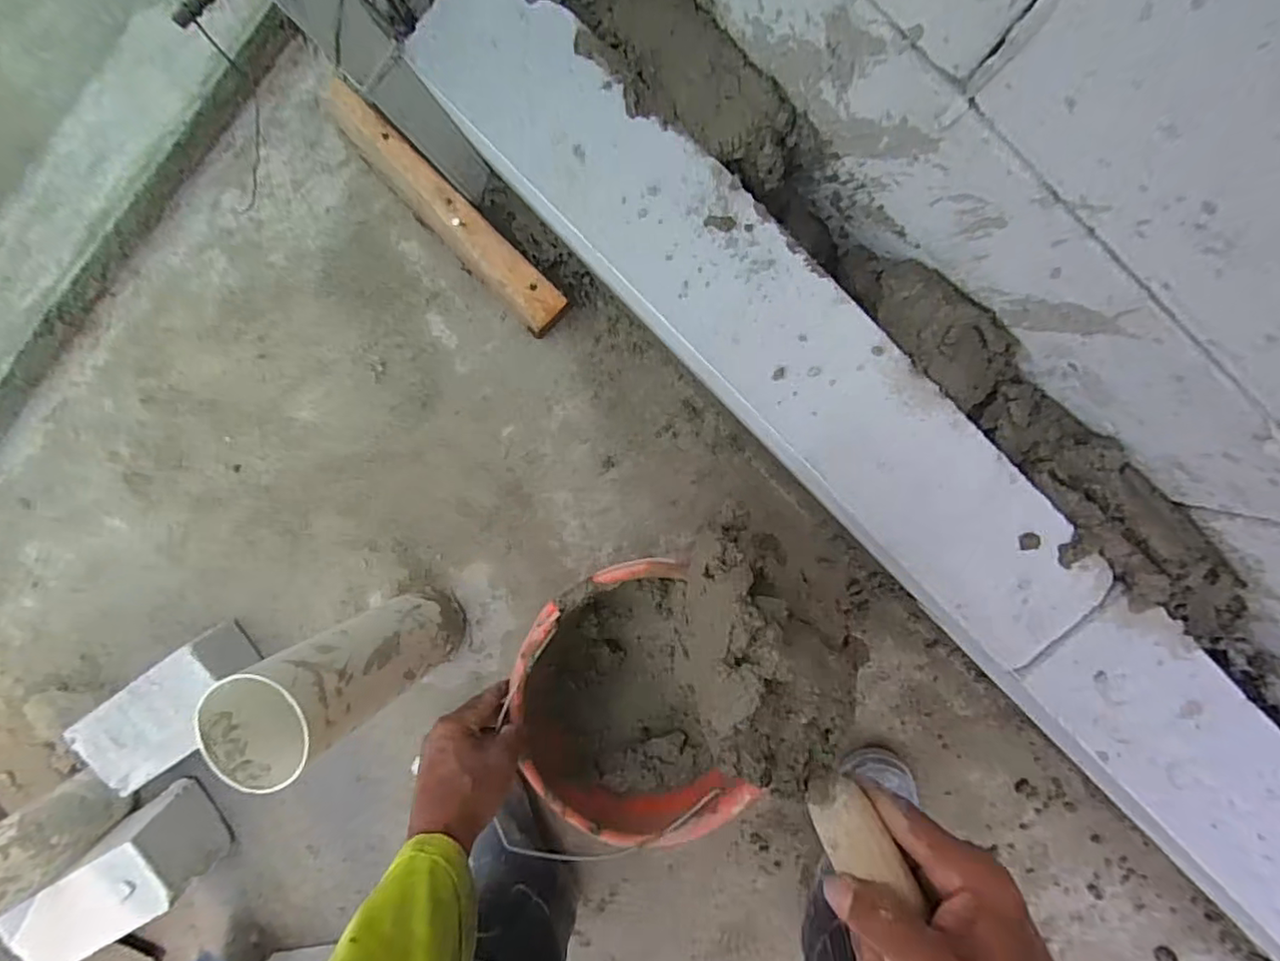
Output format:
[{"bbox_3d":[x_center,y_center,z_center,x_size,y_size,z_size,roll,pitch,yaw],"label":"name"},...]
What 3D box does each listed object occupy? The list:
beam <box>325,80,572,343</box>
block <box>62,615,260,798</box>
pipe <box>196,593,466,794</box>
[{"bbox_3d":[-0.197,-0.274,0.621,0.319,0.040,0.054,45,99,-1],"label":"beam"},{"bbox_3d":[-0.530,0.262,0.703,0.213,0.071,0.101,-35,92,7],"label":"block"},{"bbox_3d":[-0.261,0.168,0.567,0.088,0.263,0.084,1,97,6],"label":"pipe"}]

